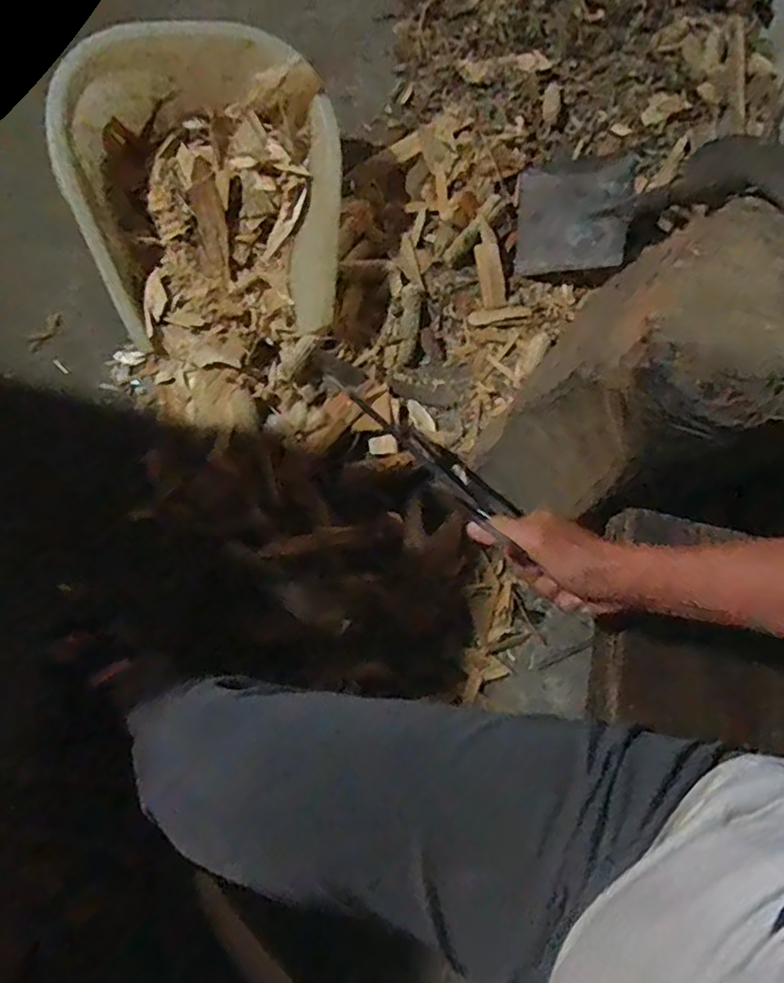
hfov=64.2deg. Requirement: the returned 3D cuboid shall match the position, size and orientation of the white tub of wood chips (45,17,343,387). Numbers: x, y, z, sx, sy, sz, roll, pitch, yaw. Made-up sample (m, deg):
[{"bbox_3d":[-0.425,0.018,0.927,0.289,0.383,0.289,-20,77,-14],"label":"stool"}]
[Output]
[{"bbox_3d":[-0.269,-0.428,0.955,0.400,0.202,0.494,-11,77,-12],"label":"white tub of wood chips"}]

